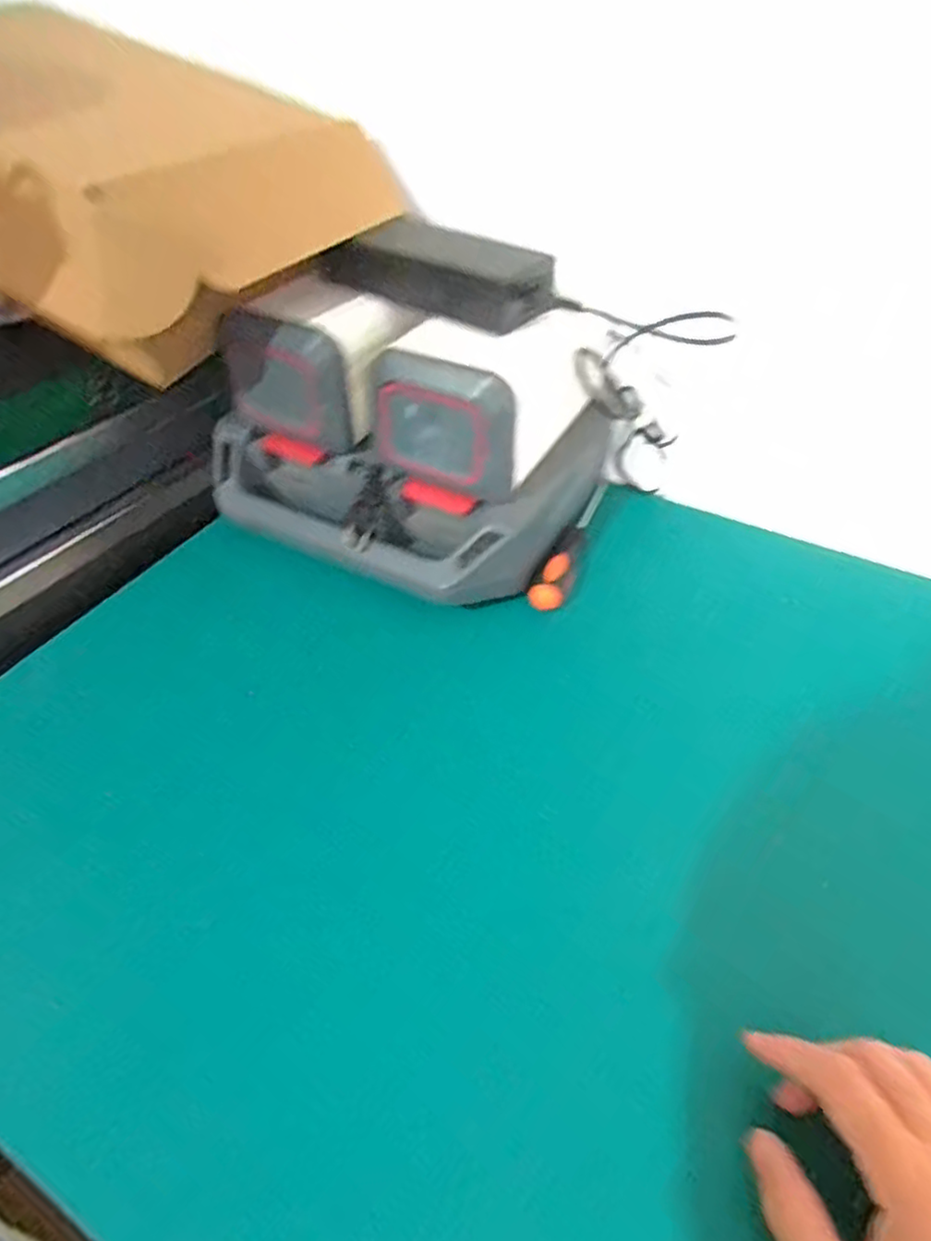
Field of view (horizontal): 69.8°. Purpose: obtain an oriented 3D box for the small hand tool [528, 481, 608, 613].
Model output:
[{"bbox_3d":[0.087,-0.071,0.551,0.023,0.024,0.170,16,46,14],"label":"small hand tool"}]

